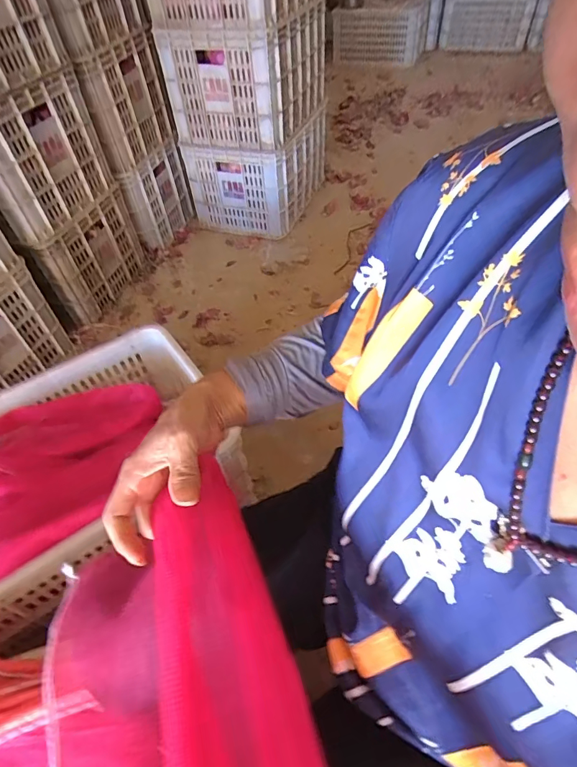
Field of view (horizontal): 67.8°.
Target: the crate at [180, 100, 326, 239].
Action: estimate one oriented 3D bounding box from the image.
[{"bbox_3d":[-0.109,-0.741,1.492,0.377,0.264,0.365,13,54,15],"label":"crate"}]

